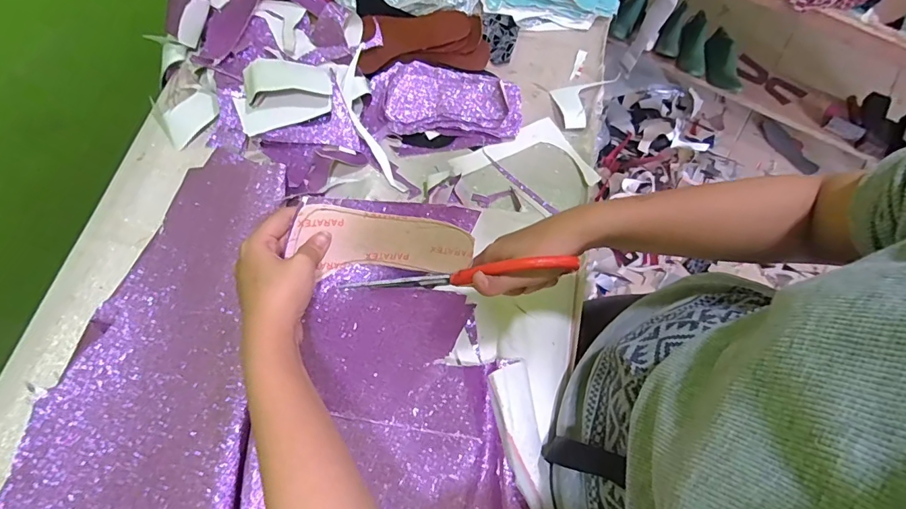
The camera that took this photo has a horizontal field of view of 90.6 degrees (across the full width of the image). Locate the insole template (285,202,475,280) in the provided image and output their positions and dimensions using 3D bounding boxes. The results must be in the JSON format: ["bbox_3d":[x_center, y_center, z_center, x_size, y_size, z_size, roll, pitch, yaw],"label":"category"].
[{"bbox_3d":[-0.060,-0.009,0.388,0.151,0.012,0.055,8,113,-3],"label":"insole template"}]

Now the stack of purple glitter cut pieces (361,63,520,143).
[{"bbox_3d":[-0.011,-0.212,0.613,0.209,0.040,0.103,2,69,-1],"label":"stack of purple glitter cut pieces"}]

